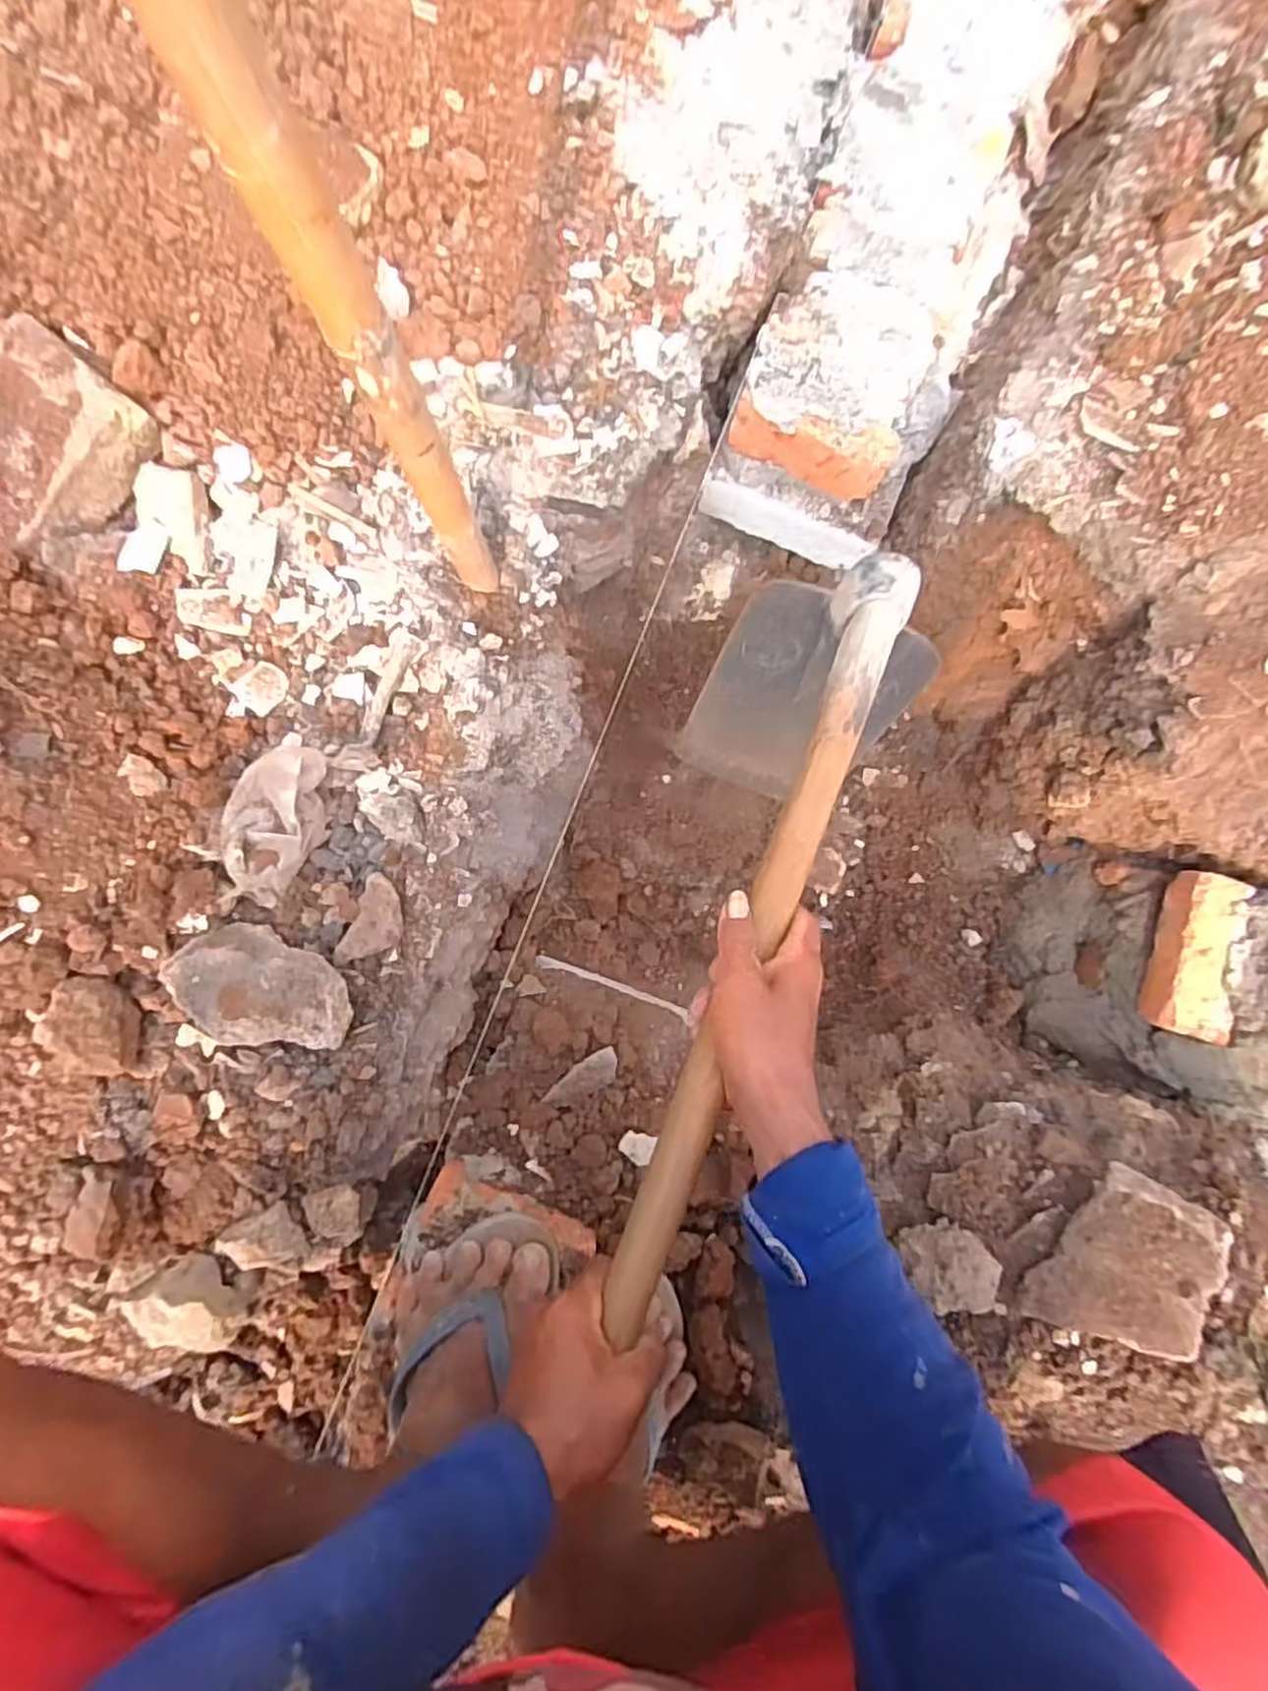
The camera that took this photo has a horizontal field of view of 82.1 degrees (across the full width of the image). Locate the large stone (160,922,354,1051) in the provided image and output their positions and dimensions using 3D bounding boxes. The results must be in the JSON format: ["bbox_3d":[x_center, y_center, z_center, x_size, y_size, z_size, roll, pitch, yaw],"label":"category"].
[{"bbox_3d":[-0.294,0.117,0.573,0.140,0.034,0.085,24,87,-3],"label":"large stone"}]

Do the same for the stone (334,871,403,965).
[{"bbox_3d":[-0.215,0.066,0.606,0.041,0.023,0.078,23,87,-3],"label":"stone"}]

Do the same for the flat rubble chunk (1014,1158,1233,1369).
[{"bbox_3d":[0.371,0.316,0.544,0.104,0.017,0.127,24,87,23],"label":"flat rubble chunk"}]

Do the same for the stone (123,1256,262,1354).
[{"bbox_3d":[-0.350,0.360,0.579,0.083,0.036,0.060,27,87,-3],"label":"stone"}]

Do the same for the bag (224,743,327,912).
[{"bbox_3d":[-0.289,-0.017,0.583,0.067,0.037,0.129,7,88,-4],"label":"bag"}]

